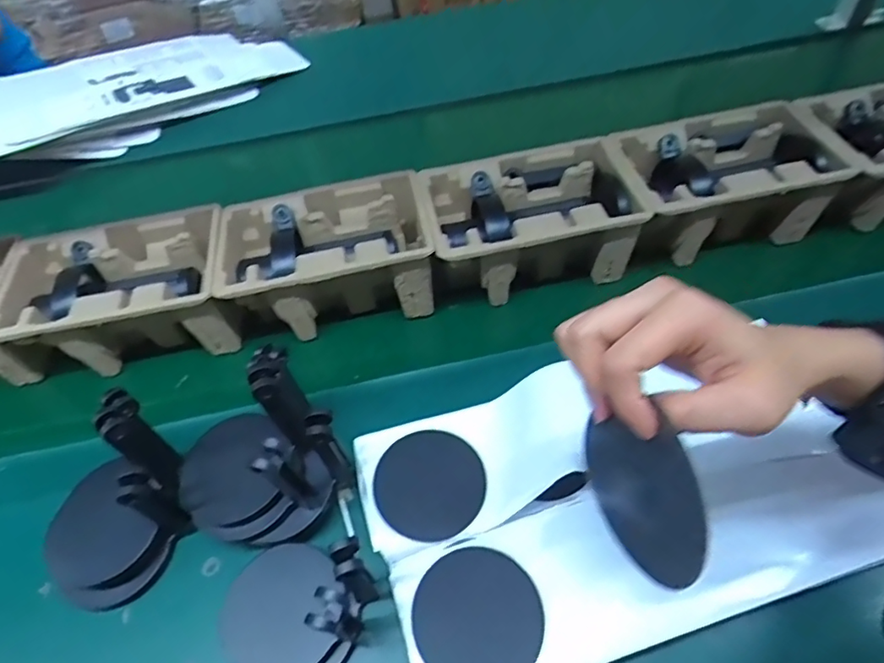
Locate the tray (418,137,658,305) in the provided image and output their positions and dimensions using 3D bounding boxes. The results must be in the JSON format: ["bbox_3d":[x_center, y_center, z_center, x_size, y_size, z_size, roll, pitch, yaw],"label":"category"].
[{"bbox_3d":[0.094,-0.122,0.621,0.226,0.097,0.146,-13,53,-5],"label":"tray"}]

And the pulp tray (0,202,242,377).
[{"bbox_3d":[-0.346,-0.041,0.604,0.228,0.095,0.145,-11,53,-3],"label":"pulp tray"}]

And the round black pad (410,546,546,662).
[{"bbox_3d":[0.026,0.206,0.394,0.091,0.004,0.088,-2,58,3],"label":"round black pad"}]

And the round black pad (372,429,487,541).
[{"bbox_3d":[-0.009,0.126,0.452,0.089,0.006,0.086,2,62,-5],"label":"round black pad"}]

